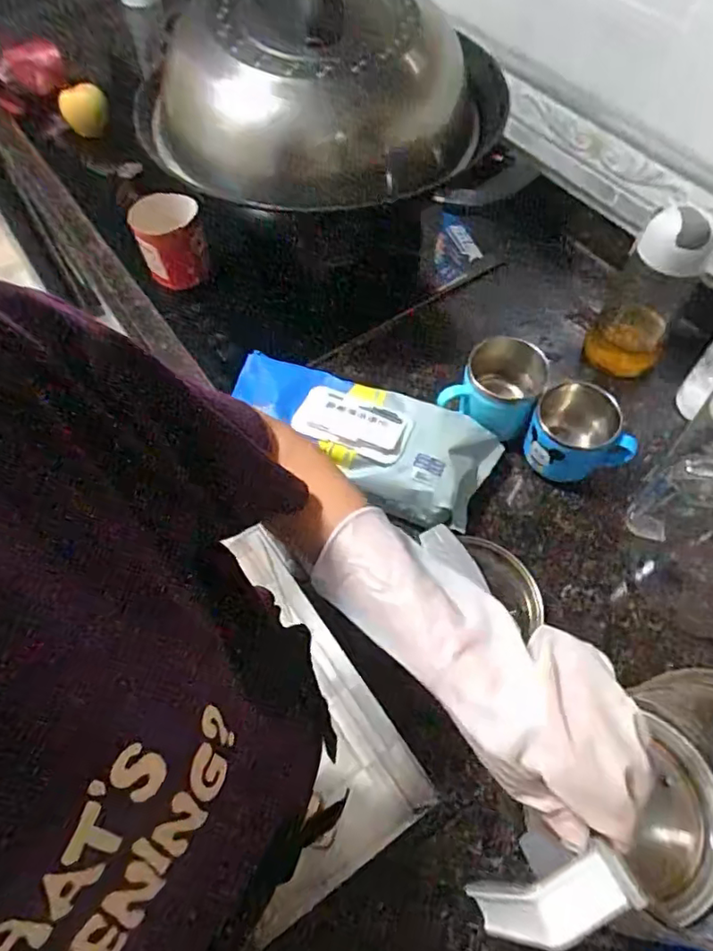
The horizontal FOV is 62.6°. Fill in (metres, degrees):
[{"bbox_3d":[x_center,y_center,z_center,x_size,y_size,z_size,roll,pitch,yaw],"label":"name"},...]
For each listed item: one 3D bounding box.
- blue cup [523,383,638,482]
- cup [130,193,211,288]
[{"bbox_3d":[0.227,-0.039,0.596,0.097,0.084,0.086,27,63,16],"label":"blue cup"},{"bbox_3d":[-0.223,-0.281,0.706,0.078,0.080,0.072,-1,59,1],"label":"cup"}]

